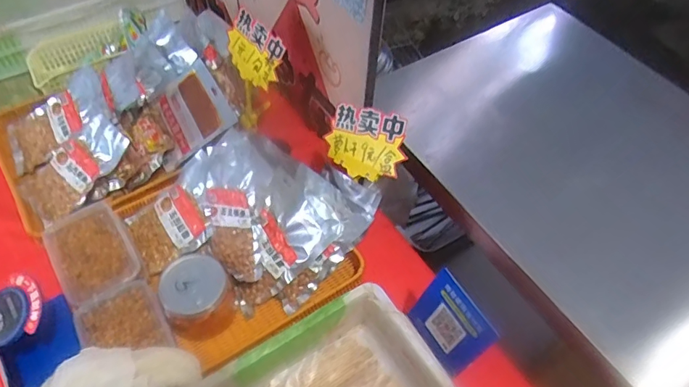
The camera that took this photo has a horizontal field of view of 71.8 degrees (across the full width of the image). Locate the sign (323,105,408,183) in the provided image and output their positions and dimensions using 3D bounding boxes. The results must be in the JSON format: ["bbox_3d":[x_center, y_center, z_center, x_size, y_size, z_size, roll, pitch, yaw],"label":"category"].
[{"bbox_3d":[0.031,-0.080,0.757,0.143,0.107,0.010,14,8,34],"label":"sign"}]

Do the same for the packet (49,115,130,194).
[{"bbox_3d":[-0.475,-0.078,0.884,0.131,0.017,0.135,37,92,19],"label":"packet"}]

